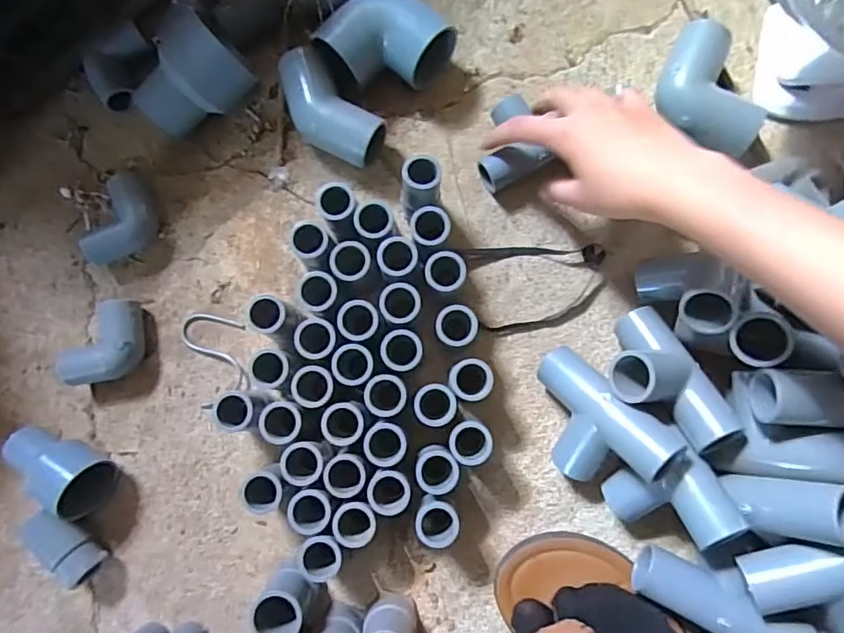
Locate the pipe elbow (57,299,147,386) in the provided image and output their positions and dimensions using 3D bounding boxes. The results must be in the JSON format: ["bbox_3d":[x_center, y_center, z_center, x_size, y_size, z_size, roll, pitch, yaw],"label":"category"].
[{"bbox_3d":[-0.240,0.020,0.407,0.054,0.032,0.060,-3,82,1],"label":"pipe elbow"}]

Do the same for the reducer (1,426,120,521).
[{"bbox_3d":[-0.267,0.113,0.389,0.075,0.046,0.041,21,83,4],"label":"reducer"}]

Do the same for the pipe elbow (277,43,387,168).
[{"bbox_3d":[-0.074,-0.160,0.423,0.053,0.038,0.108,-42,83,-4],"label":"pipe elbow"}]

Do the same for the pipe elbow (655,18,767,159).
[{"bbox_3d":[0.216,-0.174,0.419,0.058,0.041,0.105,-12,82,0],"label":"pipe elbow"}]

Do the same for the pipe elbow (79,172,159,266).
[{"bbox_3d":[-0.228,-0.075,0.418,0.043,0.031,0.074,11,83,3],"label":"pipe elbow"}]

